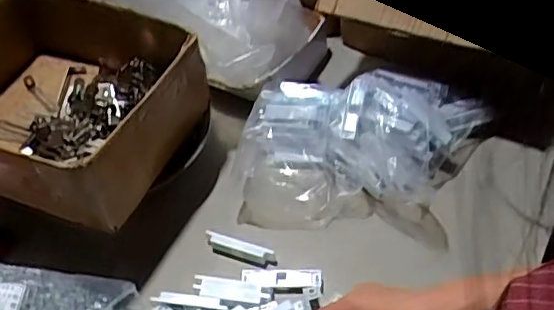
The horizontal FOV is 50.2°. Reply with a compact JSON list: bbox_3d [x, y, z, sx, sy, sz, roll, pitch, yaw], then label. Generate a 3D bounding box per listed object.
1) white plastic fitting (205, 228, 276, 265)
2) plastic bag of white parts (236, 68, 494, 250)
[{"bbox_3d":[-0.047,0.118,0.737,0.093,0.027,0.020,13,52,16],"label":"white plastic fitting"},{"bbox_3d":[0.118,-0.007,0.805,0.321,0.088,0.233,6,51,11],"label":"plastic bag of white parts"}]

